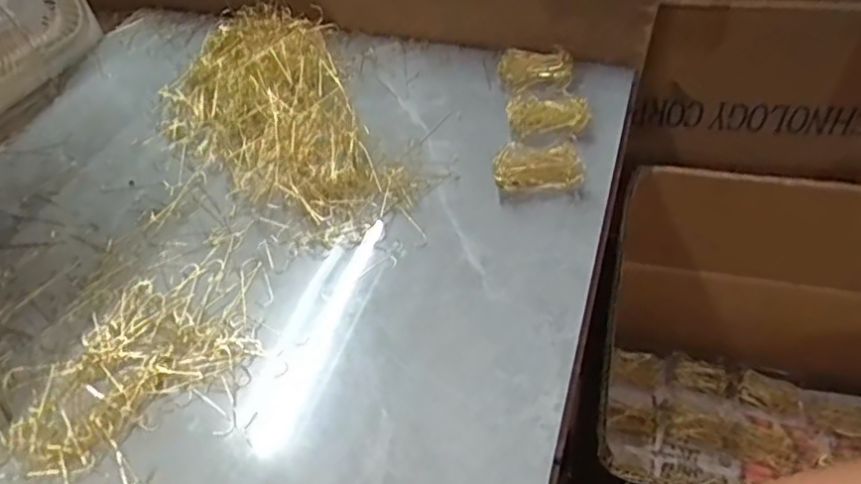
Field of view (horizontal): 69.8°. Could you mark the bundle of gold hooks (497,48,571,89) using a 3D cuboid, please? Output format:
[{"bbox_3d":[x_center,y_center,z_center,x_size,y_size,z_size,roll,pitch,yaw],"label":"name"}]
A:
[{"bbox_3d":[0.104,-0.170,0.612,0.070,0.021,0.057,-3,48,2],"label":"bundle of gold hooks"}]

